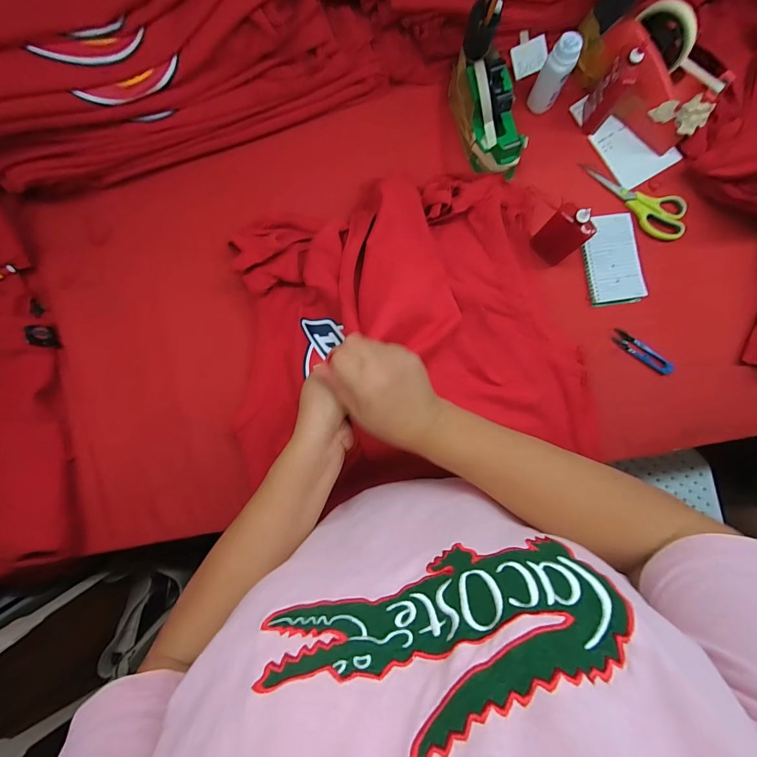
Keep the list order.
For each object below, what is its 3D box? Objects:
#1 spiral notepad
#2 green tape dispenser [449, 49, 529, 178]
[{"bbox_3d":[0.366,-0.187,0.571,0.085,0.013,0.145,-3,83,0],"label":"spiral notepad"},{"bbox_3d":[0.164,-0.395,0.548,0.069,0.089,0.169,-17,83,-2],"label":"green tape dispenser"}]

